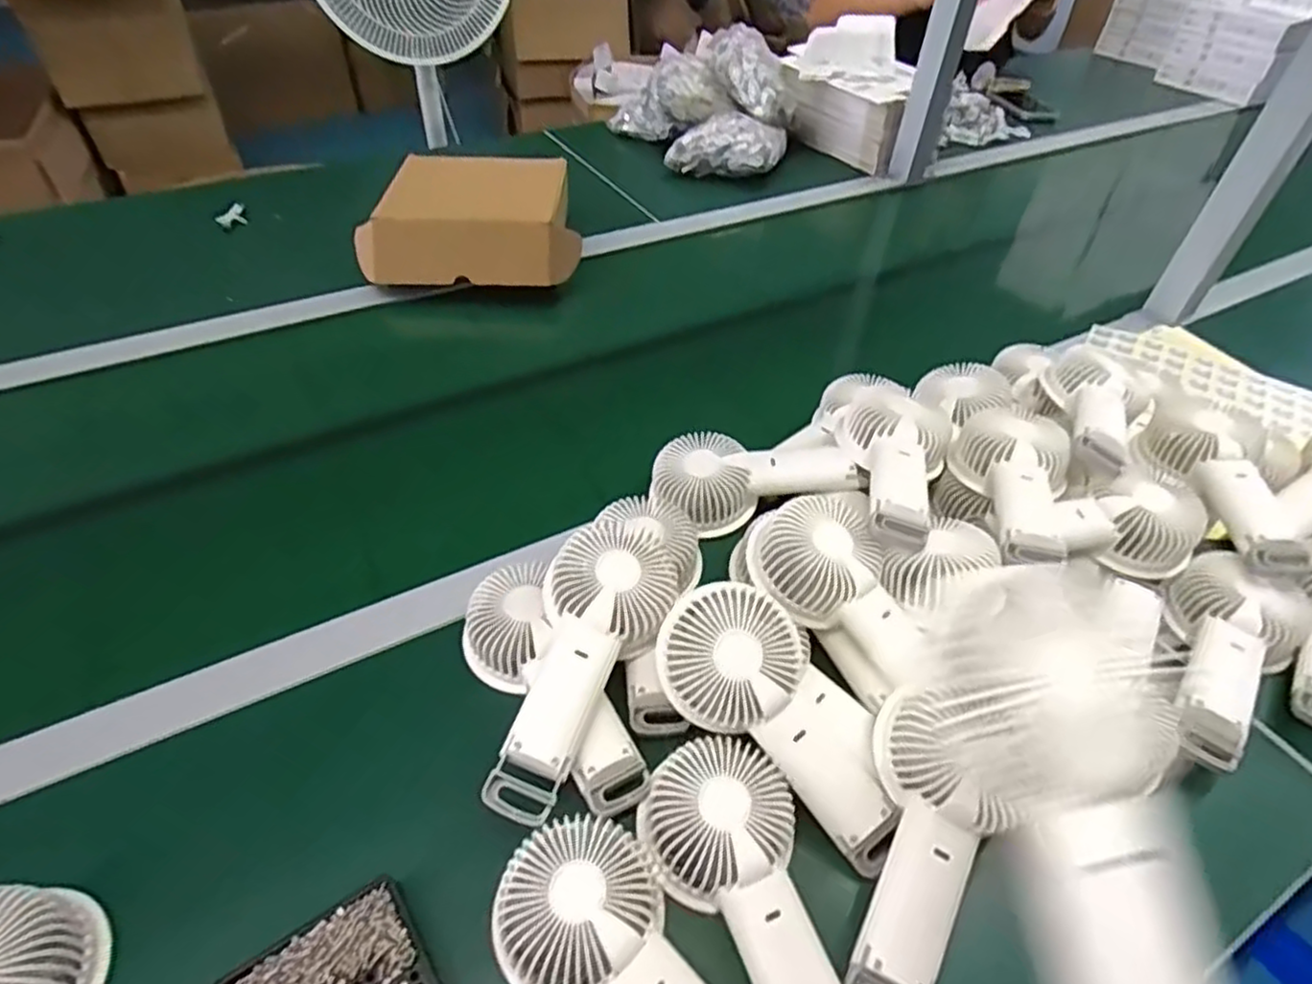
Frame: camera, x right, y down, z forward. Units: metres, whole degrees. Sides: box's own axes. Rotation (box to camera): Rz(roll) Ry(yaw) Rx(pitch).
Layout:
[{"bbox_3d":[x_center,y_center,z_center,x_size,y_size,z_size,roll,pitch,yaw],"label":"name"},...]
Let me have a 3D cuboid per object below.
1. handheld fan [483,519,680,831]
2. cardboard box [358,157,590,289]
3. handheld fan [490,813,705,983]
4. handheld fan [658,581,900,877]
[{"bbox_3d":[-0.050,0.103,0.444,0.085,0.042,0.191,17,61,14],"label":"handheld fan"},{"bbox_3d":[-0.223,-0.326,0.844,0.246,0.076,0.194,-8,47,-9],"label":"cardboard box"},{"bbox_3d":[-0.005,0.242,0.350,0.183,0.044,0.084,32,53,26],"label":"handheld fan"},{"bbox_3d":[0.080,0.132,0.424,0.089,0.049,0.184,-33,75,-29],"label":"handheld fan"}]

